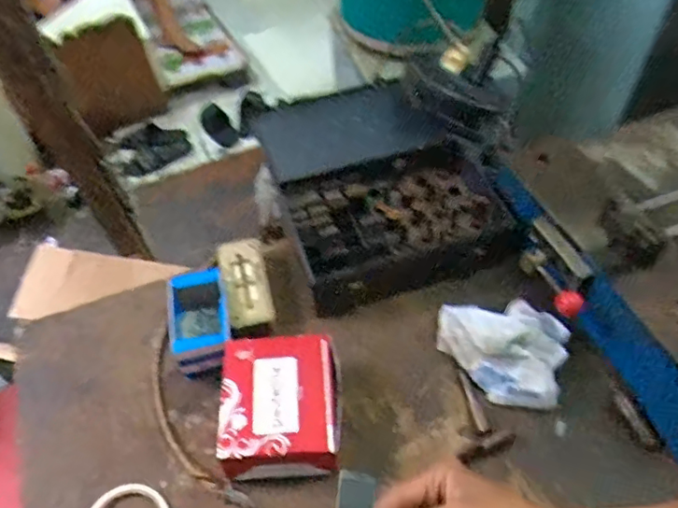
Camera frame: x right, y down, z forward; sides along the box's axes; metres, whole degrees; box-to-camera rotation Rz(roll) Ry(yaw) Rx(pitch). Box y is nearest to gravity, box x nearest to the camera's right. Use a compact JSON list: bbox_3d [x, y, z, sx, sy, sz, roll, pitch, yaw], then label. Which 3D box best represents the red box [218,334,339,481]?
[{"bbox_3d":[-0.065,0.174,0.656,0.129,0.059,0.157,-3,51,0],"label":"red box"}]

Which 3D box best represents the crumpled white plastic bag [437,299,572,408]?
[{"bbox_3d":[0.201,0.117,0.701,0.148,0.045,0.123,1,51,4],"label":"crumpled white plastic bag"}]

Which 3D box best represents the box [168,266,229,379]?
[{"bbox_3d":[-0.178,0.091,0.746,0.072,0.068,0.125,-13,51,-7],"label":"box"}]

